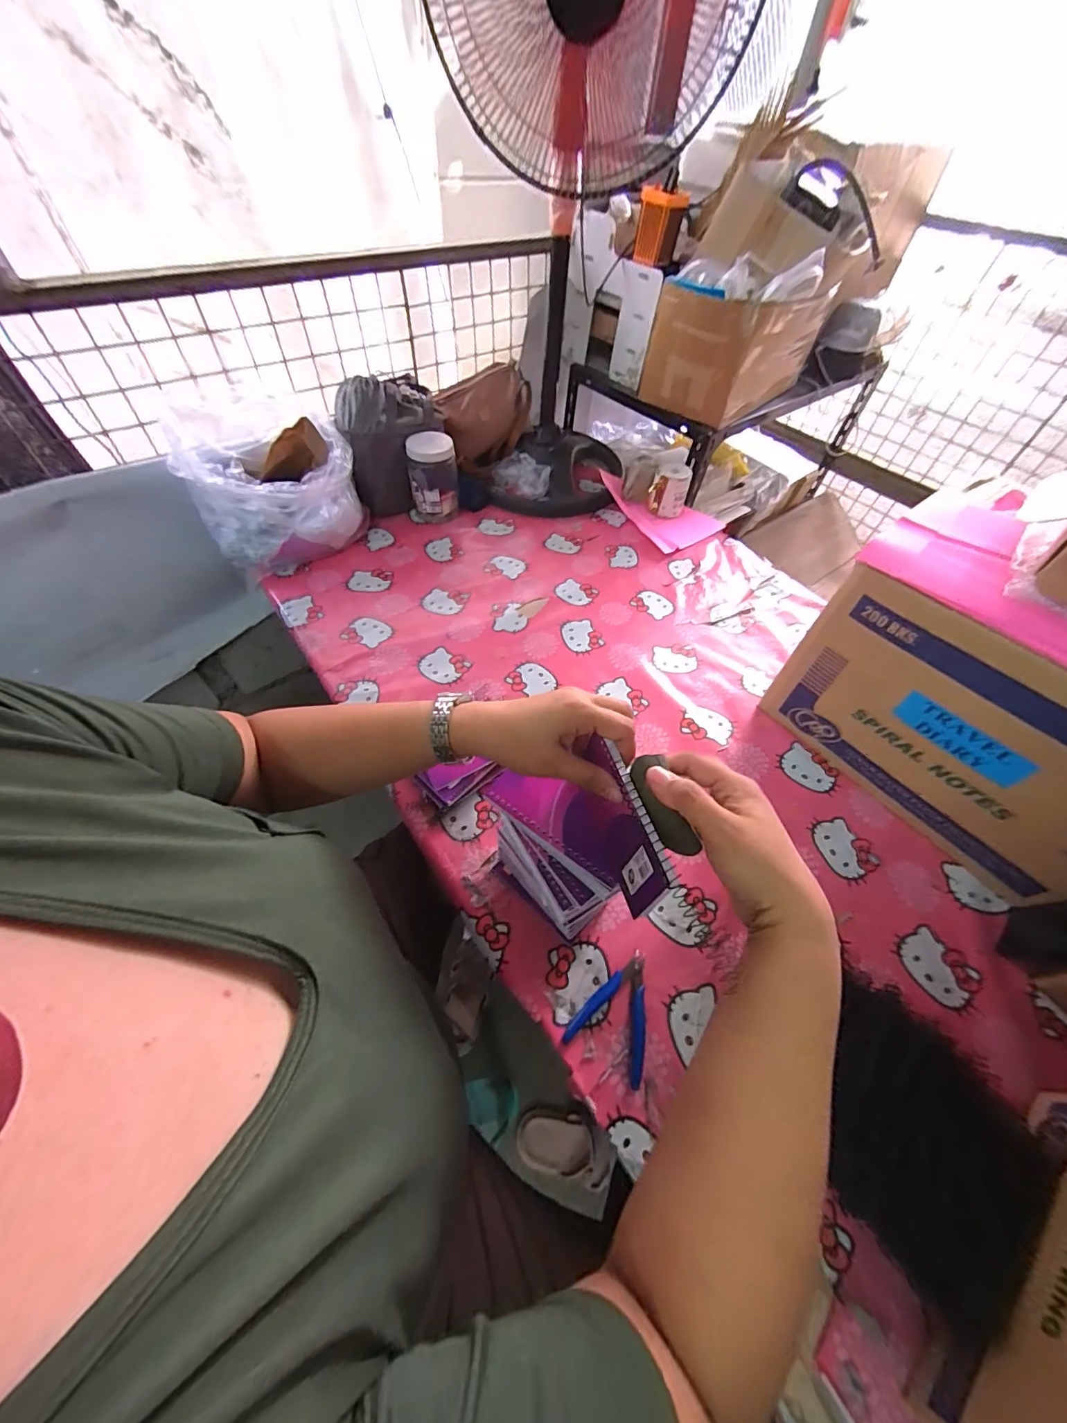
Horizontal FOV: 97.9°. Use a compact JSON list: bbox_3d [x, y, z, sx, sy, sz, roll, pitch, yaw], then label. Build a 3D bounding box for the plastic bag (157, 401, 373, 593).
[{"bbox_3d":[-0.505,-0.443,0.915,0.296,0.229,0.236,-20,57,-16],"label":"plastic bag"}]

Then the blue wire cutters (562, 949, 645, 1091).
[{"bbox_3d":[0.099,0.326,0.513,0.086,0.011,0.117,27,57,16],"label":"blue wire cutters"}]

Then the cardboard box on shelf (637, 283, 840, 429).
[{"bbox_3d":[0.455,-0.846,1.081,0.244,0.218,0.359,40,61,23],"label":"cardboard box on shelf"}]

